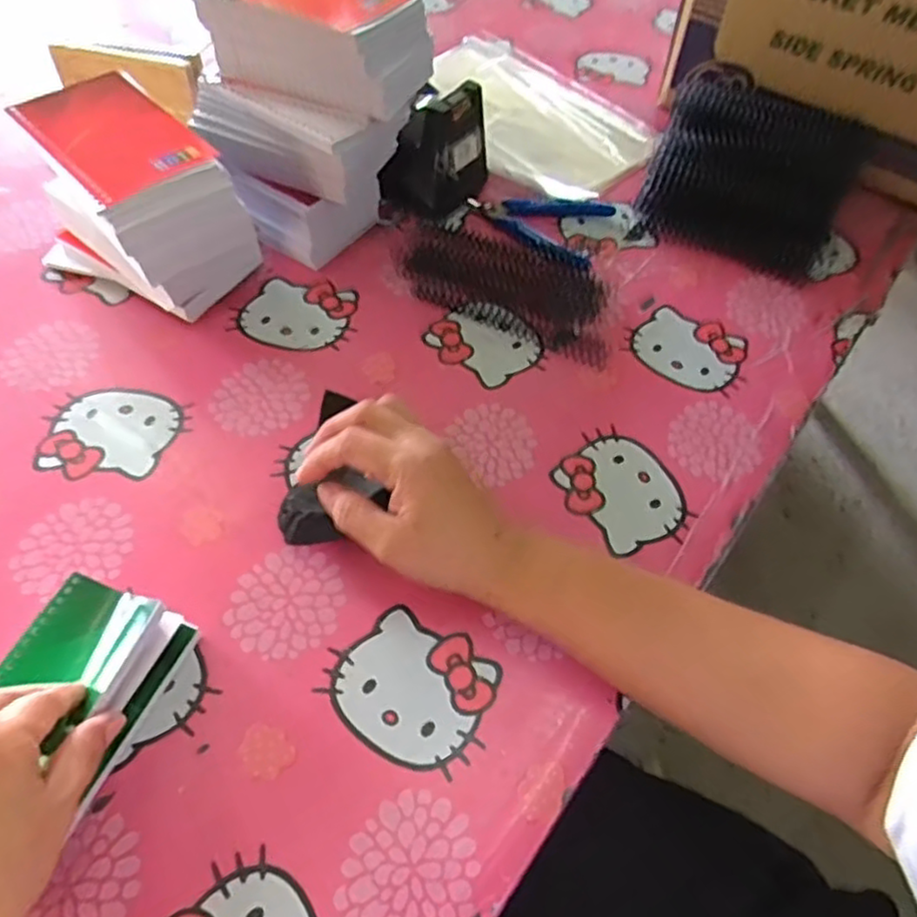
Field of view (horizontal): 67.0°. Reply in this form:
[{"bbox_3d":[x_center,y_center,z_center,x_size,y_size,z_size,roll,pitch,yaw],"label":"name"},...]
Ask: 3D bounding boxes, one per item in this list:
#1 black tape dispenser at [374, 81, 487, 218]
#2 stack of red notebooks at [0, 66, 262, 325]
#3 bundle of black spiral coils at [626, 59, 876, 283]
[{"bbox_3d":[-0.018,-0.258,0.581,0.061,0.093,0.083,21,58,12],"label":"black tape dispenser"},{"bbox_3d":[-0.220,-0.176,0.492,0.090,0.120,0.137,-38,65,-24],"label":"stack of red notebooks"},{"bbox_3d":[0.261,-0.269,0.614,0.165,0.071,0.199,21,58,12],"label":"bundle of black spiral coils"}]

